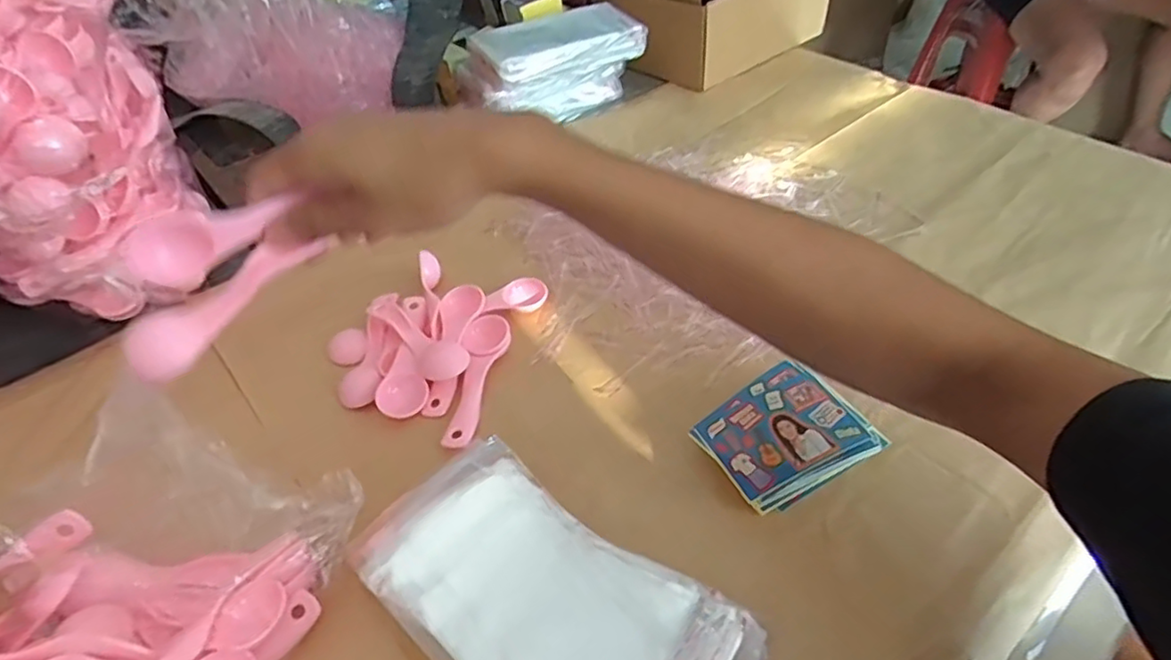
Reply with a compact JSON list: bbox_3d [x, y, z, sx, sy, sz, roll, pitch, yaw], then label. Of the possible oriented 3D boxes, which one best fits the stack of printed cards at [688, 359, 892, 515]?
[{"bbox_3d":[0.126,0.067,0.402,0.096,0.026,0.075,-26,48,-19],"label":"stack of printed cards"}]

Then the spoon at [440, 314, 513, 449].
[{"bbox_3d":[-0.076,0.037,0.458,0.032,0.021,0.111,0,45,6],"label":"spoon"}]

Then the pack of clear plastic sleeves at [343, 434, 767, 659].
[{"bbox_3d":[-0.015,0.149,0.329,0.210,0.042,0.108,26,53,29],"label":"pack of clear plastic sleeves"}]

